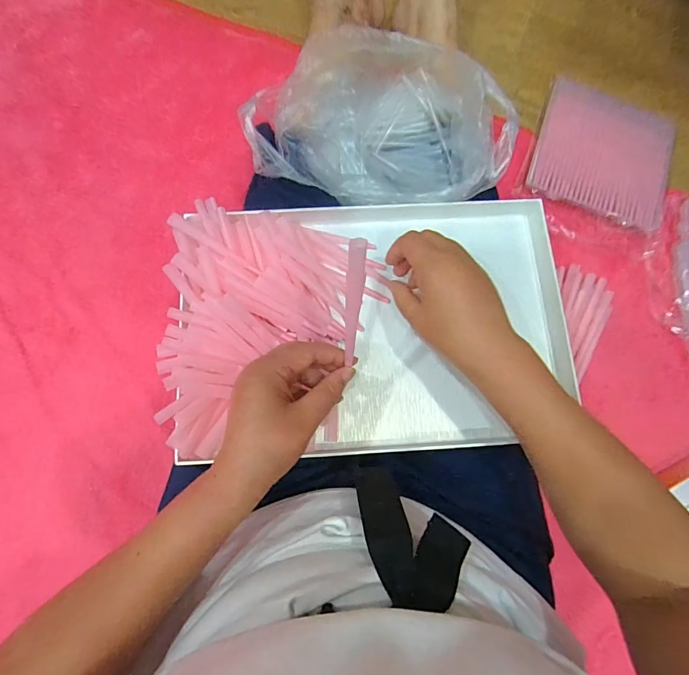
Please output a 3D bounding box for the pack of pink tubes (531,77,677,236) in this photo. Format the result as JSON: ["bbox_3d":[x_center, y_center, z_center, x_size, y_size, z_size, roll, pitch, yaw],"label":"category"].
[{"bbox_3d":[0.390,-0.279,0.624,0.206,0.034,0.203,17,83,-1],"label":"pack of pink tubes"}]

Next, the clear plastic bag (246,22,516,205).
[{"bbox_3d":[0.035,-0.238,0.471,0.287,0.094,0.181,1,85,-4],"label":"clear plastic bag"}]

